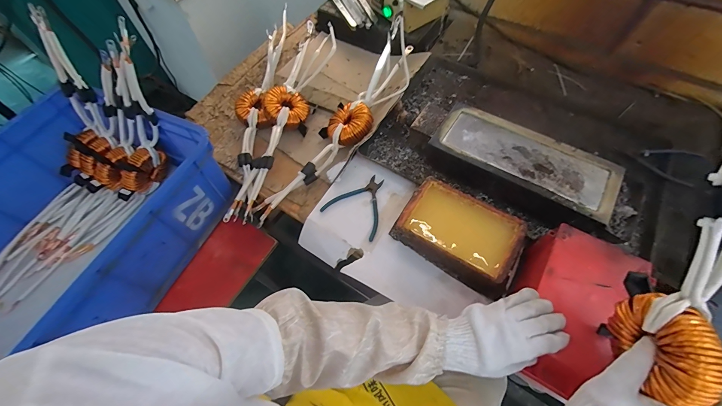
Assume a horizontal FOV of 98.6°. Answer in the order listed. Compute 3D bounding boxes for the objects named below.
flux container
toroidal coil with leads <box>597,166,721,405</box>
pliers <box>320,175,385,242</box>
[{"bbox_3d":[0.182,0.059,0.578,0.228,0.067,0.137,30,66,17],"label":"flux container"},{"bbox_3d":[0.344,0.025,0.310,0.055,0.110,0.340,14,102,10],"label":"toroidal coil with leads"},{"bbox_3d":[0.004,-0.003,0.656,0.126,0.007,0.132,30,66,17],"label":"pliers"}]

